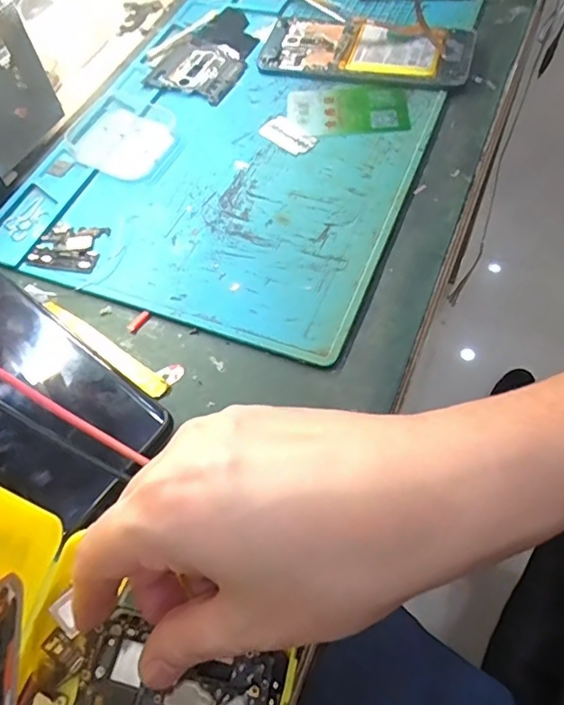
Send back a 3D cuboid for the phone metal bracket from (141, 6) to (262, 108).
[{"bbox_3d":[-0.053,-0.244,0.438,0.069,0.005,0.117,22,63,17],"label":"phone metal bracket"}]

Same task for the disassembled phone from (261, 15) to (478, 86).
[{"bbox_3d":[0.063,-0.235,0.419,0.159,0.014,0.075,16,61,14],"label":"disassembled phone"}]

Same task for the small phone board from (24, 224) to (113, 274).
[{"bbox_3d":[-0.135,-0.067,0.341,0.044,0.004,0.037,7,59,9],"label":"small phone board"}]

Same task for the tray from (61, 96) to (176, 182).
[{"bbox_3d":[-0.114,-0.156,0.390,0.080,0.010,0.071,21,62,17],"label":"tray"}]

